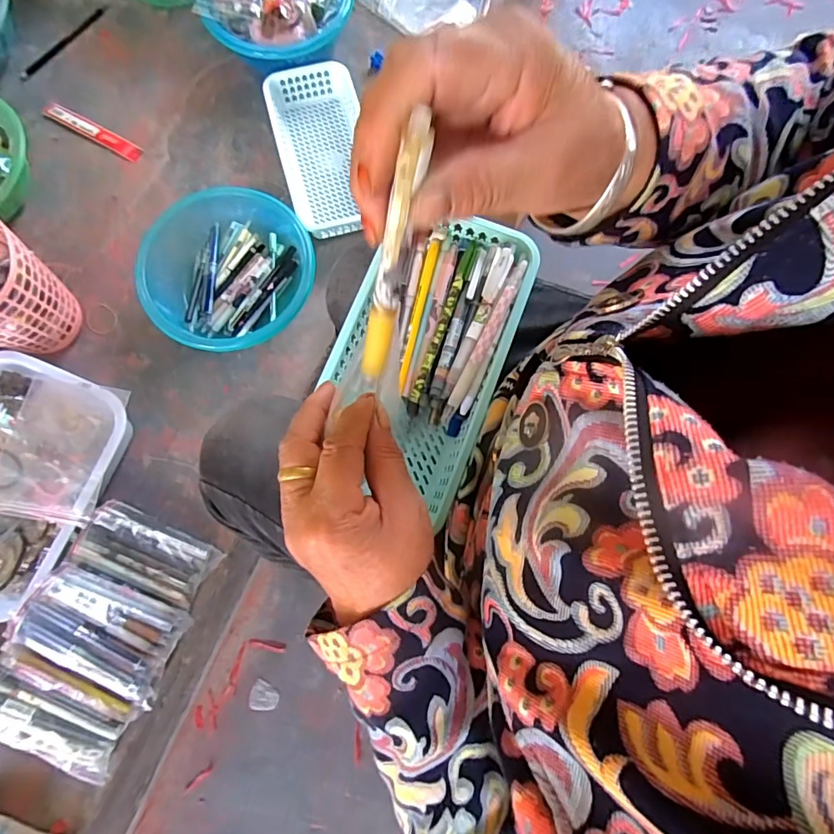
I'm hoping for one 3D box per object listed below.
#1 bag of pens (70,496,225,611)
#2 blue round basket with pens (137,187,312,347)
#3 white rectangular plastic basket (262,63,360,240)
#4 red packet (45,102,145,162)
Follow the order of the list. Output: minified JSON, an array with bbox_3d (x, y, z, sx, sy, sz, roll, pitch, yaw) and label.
[{"bbox_3d":[-0.335,0.171,0.602,0.155,0.042,0.075,26,76,-6],"label":"bag of pens"},{"bbox_3d":[-0.255,-0.192,0.656,0.216,0.071,0.226,12,75,3],"label":"blue round basket with pens"},{"bbox_3d":[-0.138,-0.399,0.726,0.135,0.056,0.262,-15,75,-4],"label":"white rectangular plastic basket"},{"bbox_3d":[-0.509,-0.446,0.749,0.174,0.004,0.027,27,76,7],"label":"red packet"}]

